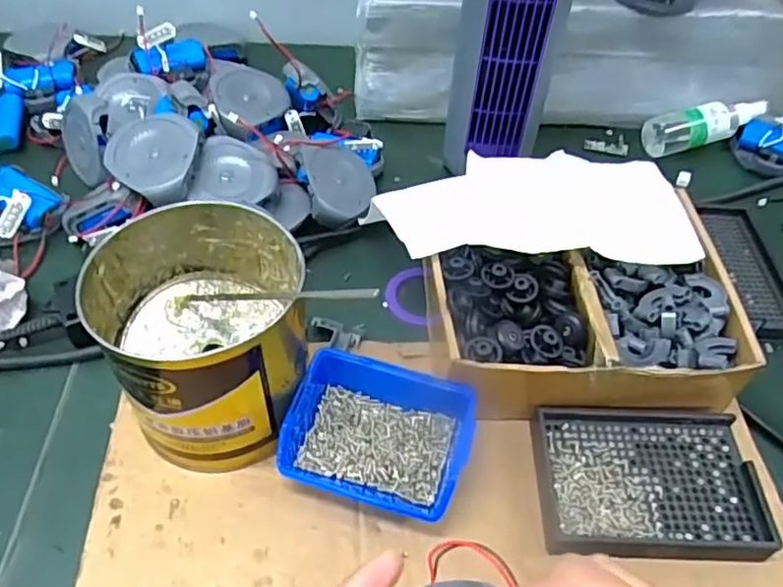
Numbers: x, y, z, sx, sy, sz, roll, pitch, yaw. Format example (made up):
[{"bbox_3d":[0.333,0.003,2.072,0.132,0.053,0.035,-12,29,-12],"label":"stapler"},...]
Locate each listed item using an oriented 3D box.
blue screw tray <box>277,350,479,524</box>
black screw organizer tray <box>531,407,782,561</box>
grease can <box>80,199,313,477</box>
[{"bbox_3d":[-0.008,0.091,0.400,0.111,0.046,0.082,15,50,8],"label":"blue screw tray"},{"bbox_3d":[0.165,0.121,0.406,0.137,0.024,0.095,2,50,-3],"label":"black screw organizer tray"},{"bbox_3d":[-0.116,0.028,0.398,0.119,0.113,0.130,2,50,-3],"label":"grease can"}]

